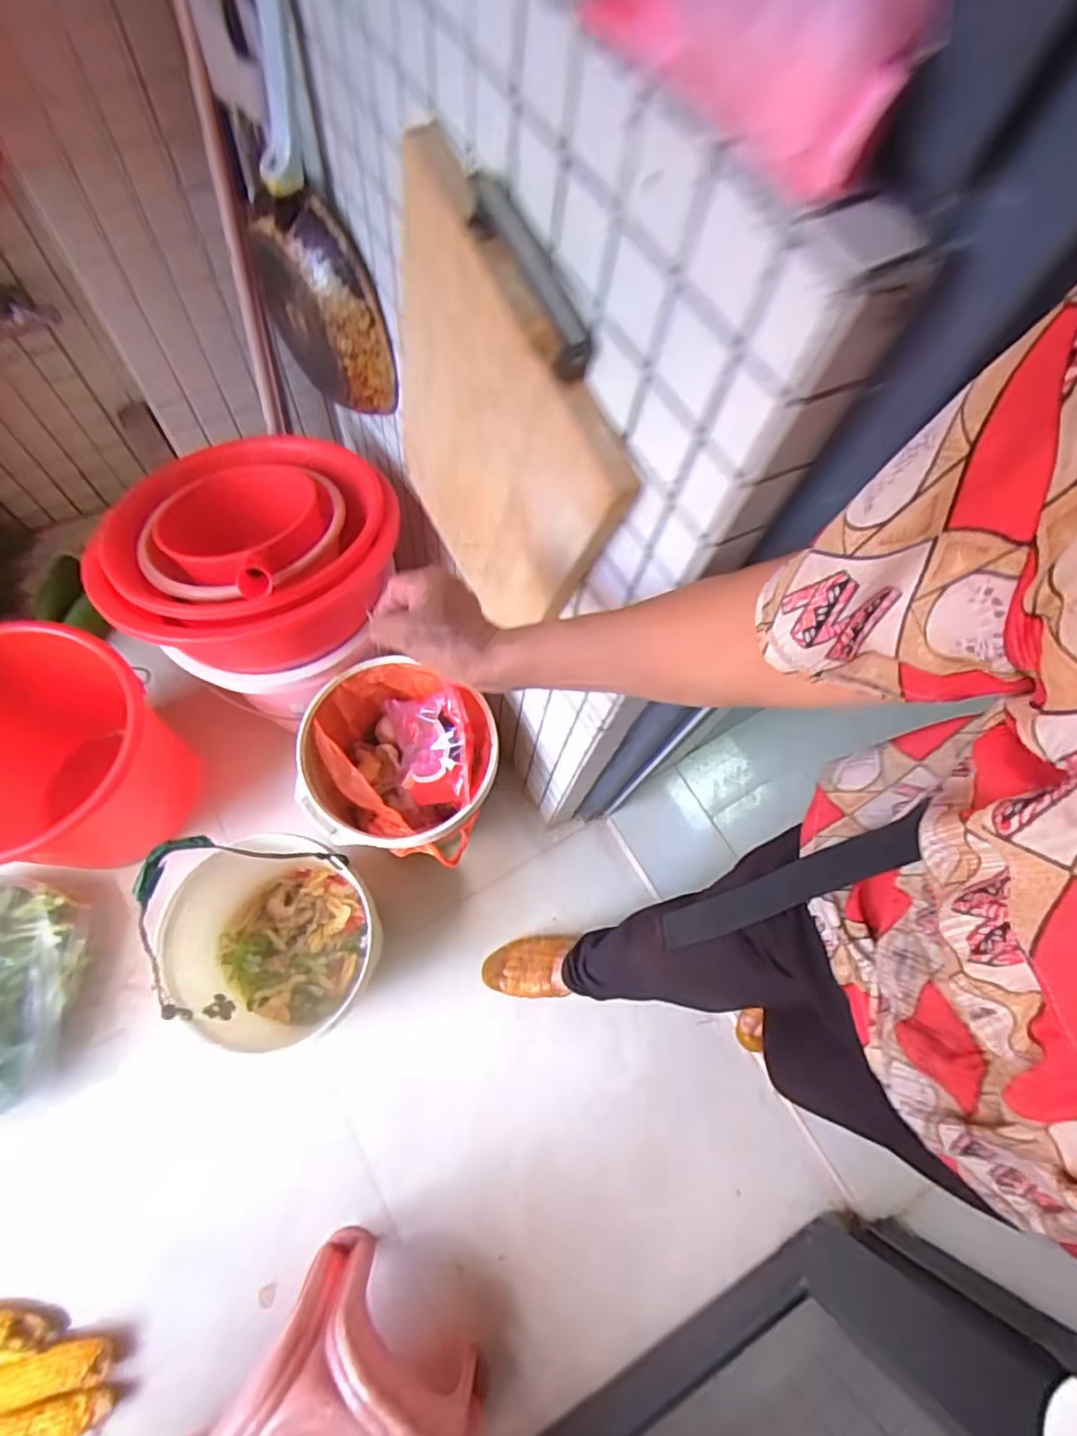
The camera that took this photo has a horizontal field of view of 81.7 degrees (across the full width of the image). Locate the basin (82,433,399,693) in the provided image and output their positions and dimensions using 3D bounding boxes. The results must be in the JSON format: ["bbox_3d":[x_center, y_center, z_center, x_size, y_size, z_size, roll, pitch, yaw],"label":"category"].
[{"bbox_3d":[-0.381,-0.210,0.858,0.354,0.180,0.354,-1,56,2],"label":"basin"}]

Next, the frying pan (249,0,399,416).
[{"bbox_3d":[-0.242,-0.499,0.625,0.077,0.352,0.186,-28,59,-15],"label":"frying pan"}]

